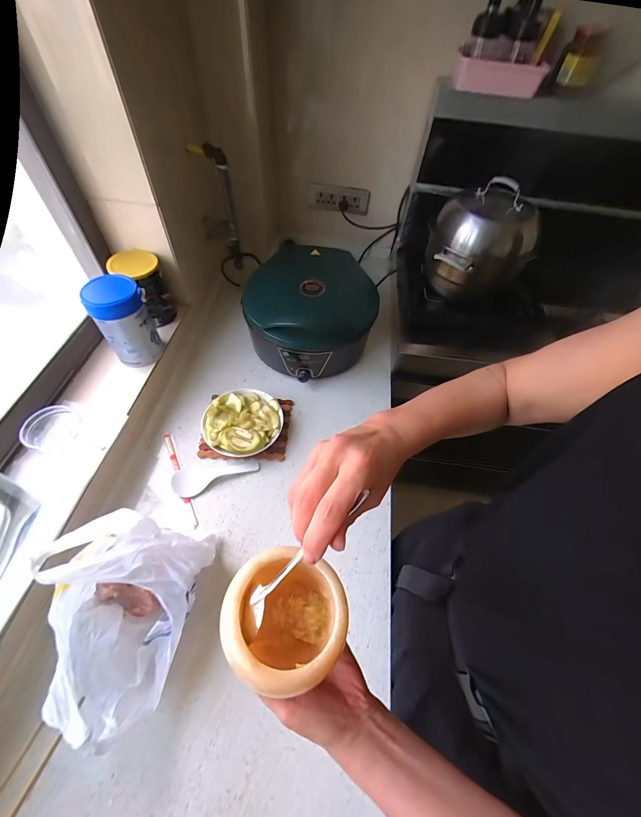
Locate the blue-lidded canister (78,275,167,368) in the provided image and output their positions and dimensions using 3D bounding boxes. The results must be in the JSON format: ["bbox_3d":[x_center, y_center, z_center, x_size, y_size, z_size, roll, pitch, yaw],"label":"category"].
[{"bbox_3d":[-0.410,-0.177,0.687,0.096,0.171,0.084,-35,64,-25],"label":"blue-lidded canister"}]

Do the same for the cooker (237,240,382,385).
[{"bbox_3d":[-0.032,-0.259,0.884,0.323,0.197,0.365,-7,56,-9],"label":"cooker"}]

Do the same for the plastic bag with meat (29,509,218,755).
[{"bbox_3d":[-0.291,0.289,0.471,0.178,0.183,0.243,13,55,5],"label":"plastic bag with meat"}]

